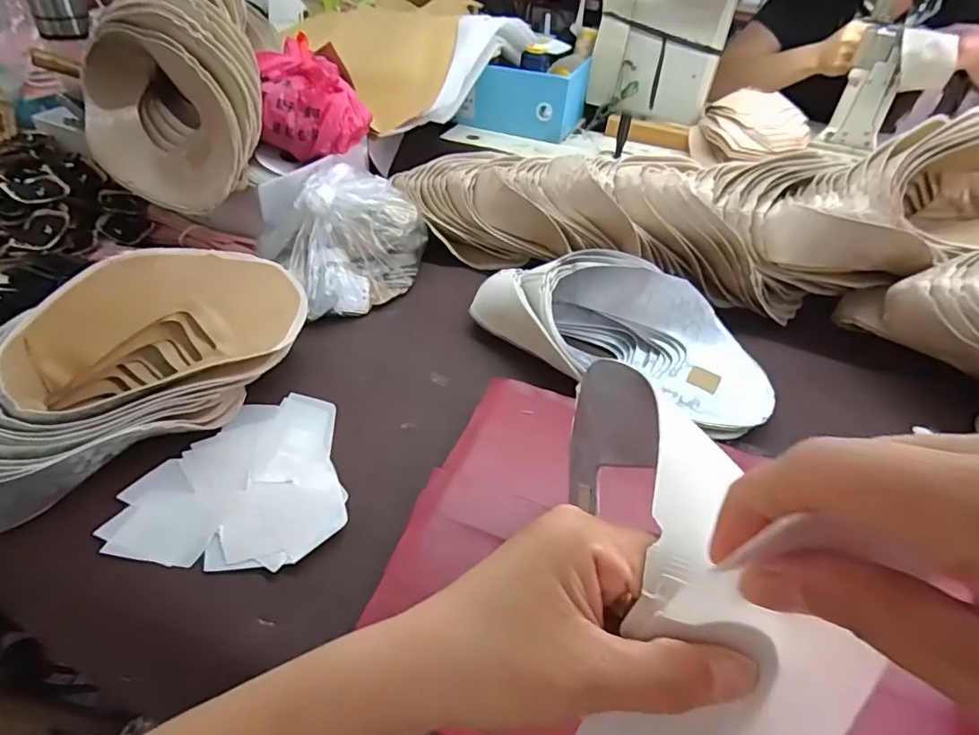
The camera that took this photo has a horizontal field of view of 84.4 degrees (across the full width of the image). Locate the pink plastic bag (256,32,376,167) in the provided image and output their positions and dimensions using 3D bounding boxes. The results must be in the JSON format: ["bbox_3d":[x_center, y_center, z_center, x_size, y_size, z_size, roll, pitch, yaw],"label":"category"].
[{"bbox_3d":[-0.240,-0.374,0.755,0.137,0.109,0.153,-3,44,-10],"label":"pink plastic bag"}]

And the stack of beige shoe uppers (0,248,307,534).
[{"bbox_3d":[-0.308,0.004,0.465,0.132,0.110,0.336,27,47,21],"label":"stack of beige shoe uppers"}]

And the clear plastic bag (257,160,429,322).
[{"bbox_3d":[-0.167,-0.162,0.652,0.198,0.110,0.147,-30,53,-32],"label":"clear plastic bag"}]

